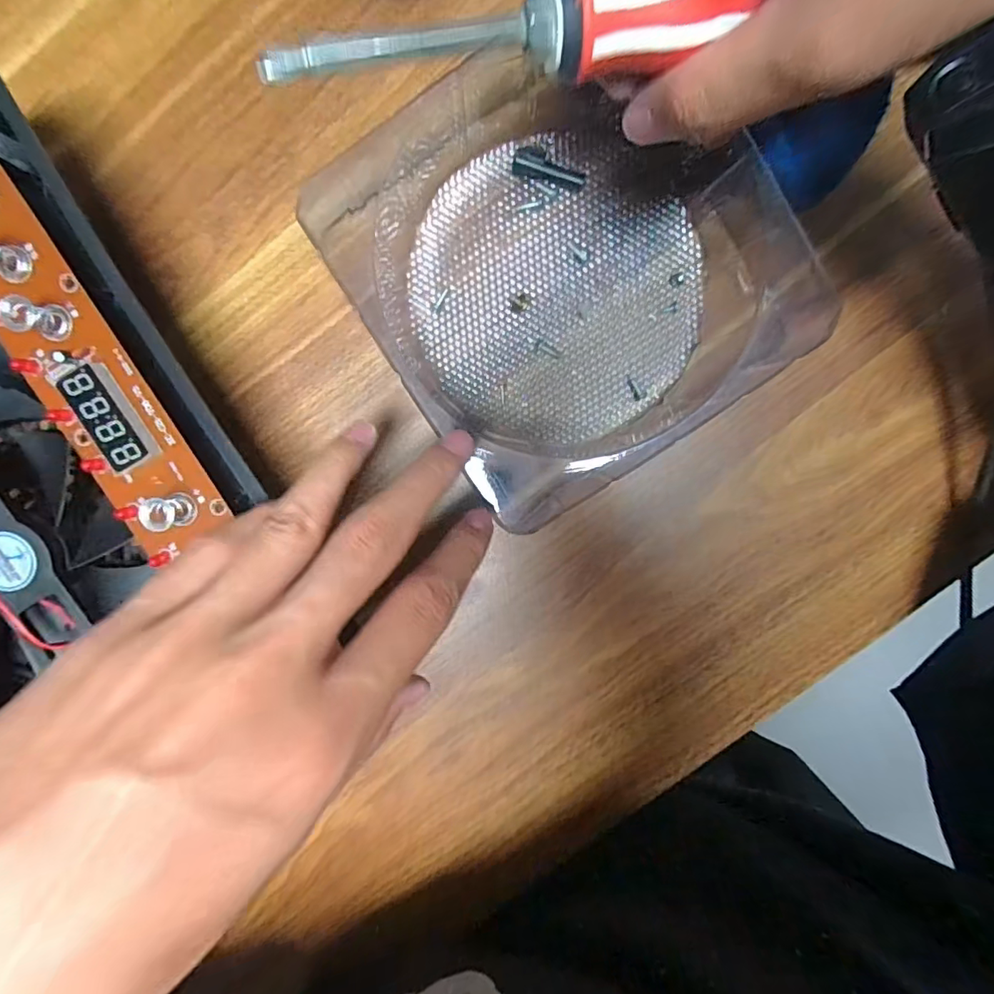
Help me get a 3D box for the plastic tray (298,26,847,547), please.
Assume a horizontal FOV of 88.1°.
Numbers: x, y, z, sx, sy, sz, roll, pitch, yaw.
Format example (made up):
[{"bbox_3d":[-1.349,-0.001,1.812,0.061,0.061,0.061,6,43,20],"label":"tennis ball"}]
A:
[{"bbox_3d":[0.035,-0.108,0.241,0.186,0.016,0.186,-33,96,4],"label":"plastic tray"}]

